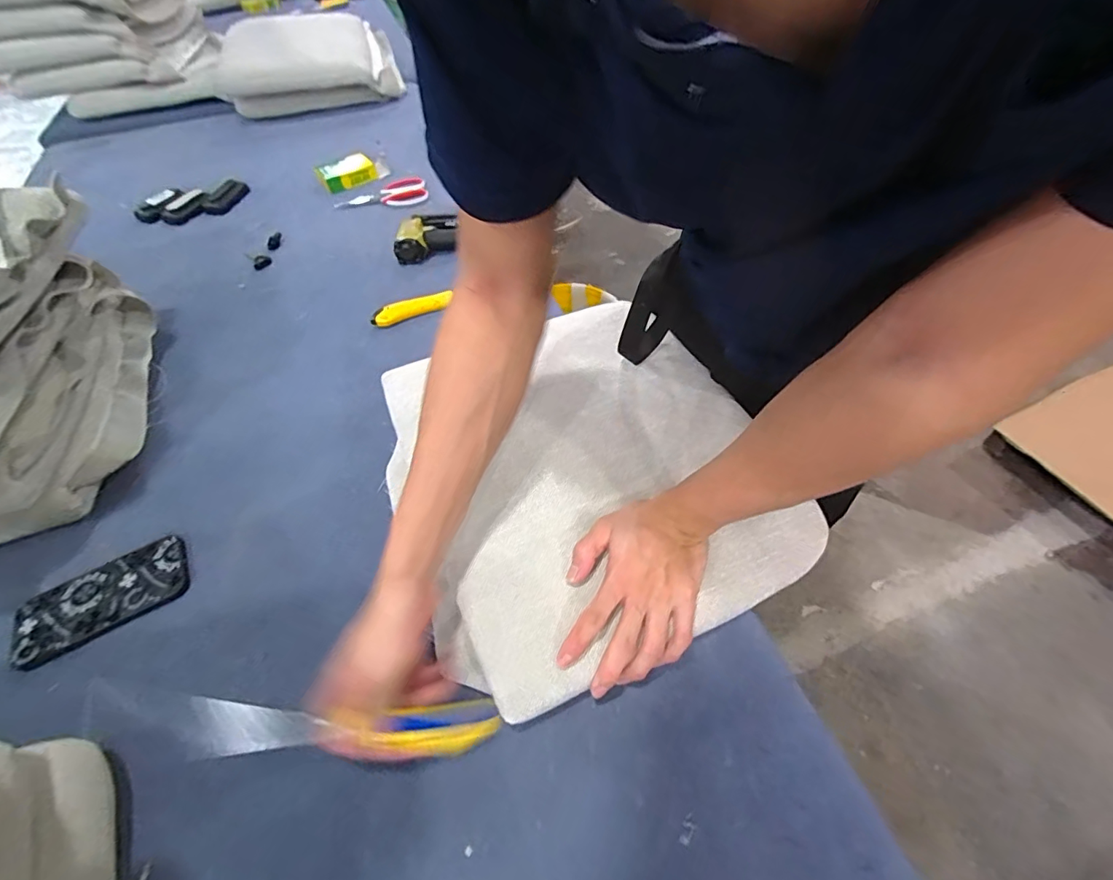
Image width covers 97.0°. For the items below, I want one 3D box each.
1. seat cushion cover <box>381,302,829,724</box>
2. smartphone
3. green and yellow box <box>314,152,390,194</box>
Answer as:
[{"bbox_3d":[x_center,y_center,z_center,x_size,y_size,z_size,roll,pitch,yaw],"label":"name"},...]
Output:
[{"bbox_3d":[0.021,0.028,0.564,0.392,0.049,0.420,-22,55,-13],"label":"seat cushion cover"},{"bbox_3d":[-0.483,0.169,0.521,0.165,0.008,0.082,-26,56,-16],"label":"smartphone"},{"bbox_3d":[-0.455,-0.596,1.093,0.137,0.016,0.117,-31,57,-19],"label":"green and yellow box"}]

